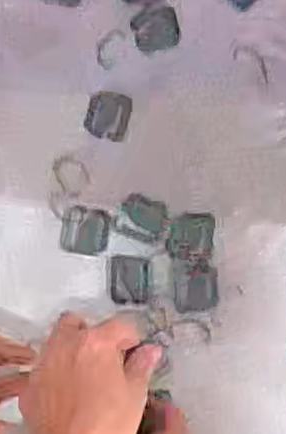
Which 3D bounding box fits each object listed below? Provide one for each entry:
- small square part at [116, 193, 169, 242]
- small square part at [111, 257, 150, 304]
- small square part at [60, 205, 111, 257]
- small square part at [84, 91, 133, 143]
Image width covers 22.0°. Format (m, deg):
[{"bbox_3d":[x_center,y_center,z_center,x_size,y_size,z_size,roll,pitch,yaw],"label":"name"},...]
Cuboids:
[{"bbox_3d":[0.000,0.001,0.603,0.038,0.005,0.033,18,84,2],"label":"small square part"},{"bbox_3d":[-0.011,0.051,0.596,0.031,0.004,0.039,-1,84,0],"label":"small square part"},{"bbox_3d":[-0.047,0.011,0.604,0.038,0.004,0.038,9,84,1],"label":"small square part"},{"bbox_3d":[-0.029,-0.084,0.610,0.035,0.004,0.039,15,84,2],"label":"small square part"}]

